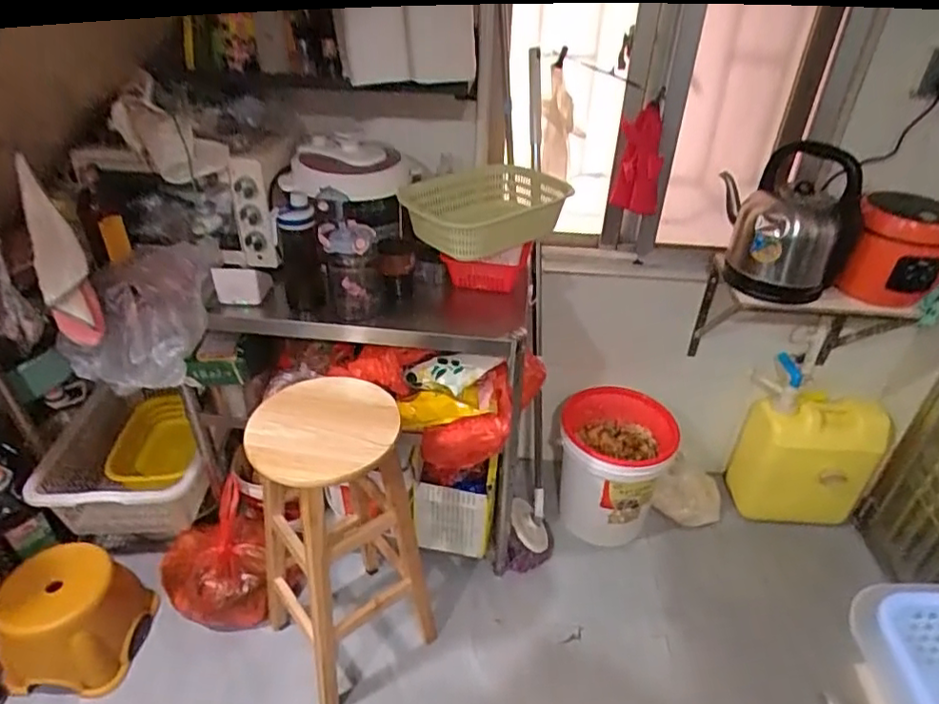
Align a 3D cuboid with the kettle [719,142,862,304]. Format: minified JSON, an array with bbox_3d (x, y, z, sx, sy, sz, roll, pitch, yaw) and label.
[{"bbox_3d":[0.724,-0.293,1.395,0.225,0.322,0.243,3,36,3],"label":"kettle"}]

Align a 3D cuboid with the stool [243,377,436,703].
[{"bbox_3d":[-0.278,0.415,1.310,0.320,0.652,0.319,-18,40,-25],"label":"stool"}]

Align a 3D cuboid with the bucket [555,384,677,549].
[{"bbox_3d":[0.415,0.322,1.751,0.300,0.325,0.315,1,35,-1],"label":"bucket"}]

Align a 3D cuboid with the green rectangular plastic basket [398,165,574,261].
[{"bbox_3d":[0.031,-0.302,1.324,0.354,0.104,0.304,5,36,5],"label":"green rectangular plastic basket"}]

